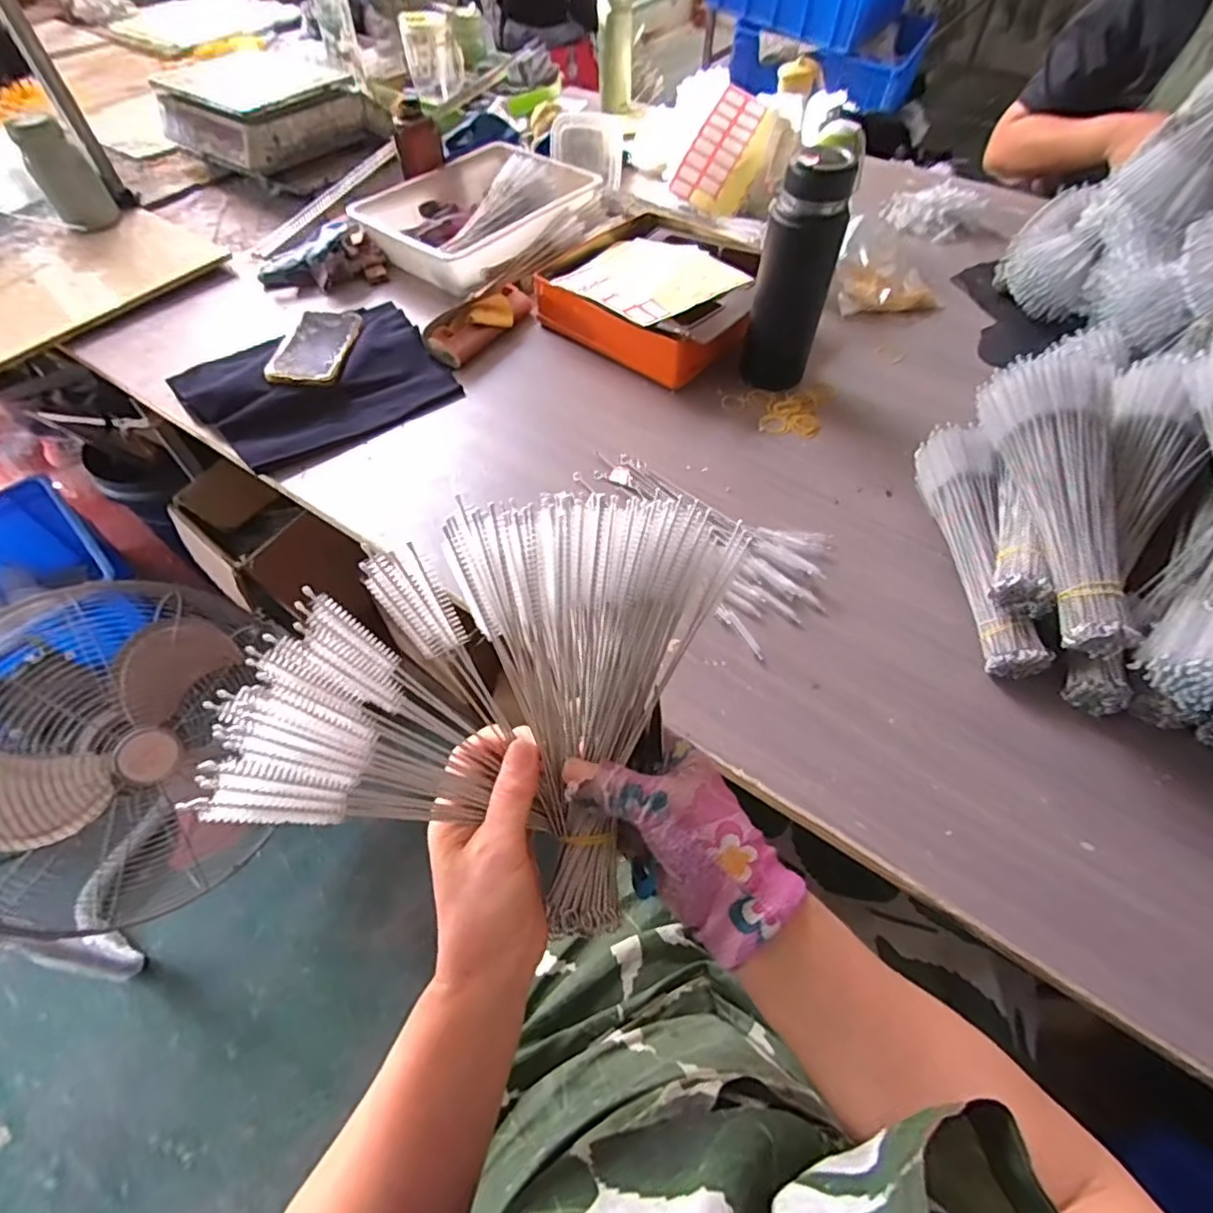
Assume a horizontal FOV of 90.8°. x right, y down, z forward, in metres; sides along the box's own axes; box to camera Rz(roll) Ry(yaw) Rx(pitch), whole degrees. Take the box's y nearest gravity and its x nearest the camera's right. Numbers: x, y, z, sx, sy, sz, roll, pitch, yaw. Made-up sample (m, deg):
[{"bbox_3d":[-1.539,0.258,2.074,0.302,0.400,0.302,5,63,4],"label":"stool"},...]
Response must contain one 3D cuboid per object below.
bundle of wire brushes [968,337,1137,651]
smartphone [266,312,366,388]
[{"bbox_3d":[0.385,-0.090,0.501,0.076,0.067,0.262,0,74,-1],"label":"bundle of wire brushes"},{"bbox_3d":[-0.362,-0.326,0.749,0.082,0.010,0.154,3,53,-8],"label":"smartphone"}]

